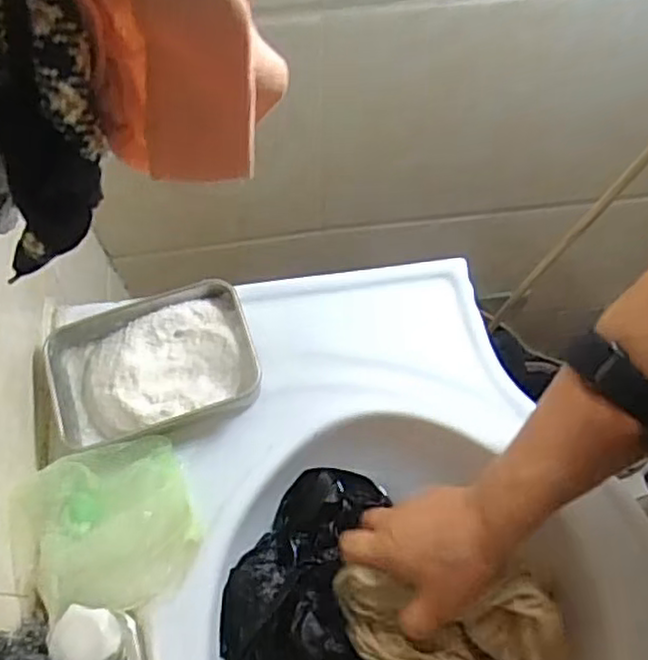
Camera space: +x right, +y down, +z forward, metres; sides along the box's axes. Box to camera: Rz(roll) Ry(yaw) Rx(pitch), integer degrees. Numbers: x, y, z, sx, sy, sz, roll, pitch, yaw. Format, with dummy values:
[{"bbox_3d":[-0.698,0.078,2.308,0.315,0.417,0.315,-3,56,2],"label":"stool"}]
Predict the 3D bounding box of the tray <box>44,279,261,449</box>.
[{"bbox_3d":[-0.127,0.028,0.519,0.147,0.035,0.103,-19,68,-9],"label":"tray"}]

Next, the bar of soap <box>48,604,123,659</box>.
[{"bbox_3d":[-0.146,0.189,0.420,0.039,0.017,0.036,27,69,11],"label":"bar of soap"}]

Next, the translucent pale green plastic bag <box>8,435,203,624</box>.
[{"bbox_3d":[-0.149,0.136,0.473,0.111,0.038,0.103,-16,68,-7],"label":"translucent pale green plastic bag"}]

